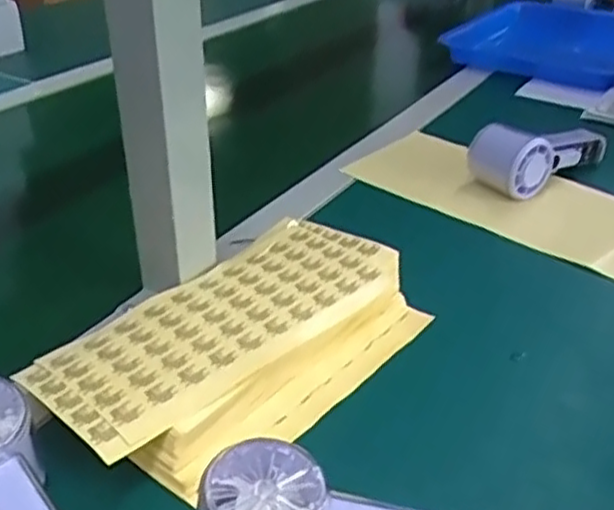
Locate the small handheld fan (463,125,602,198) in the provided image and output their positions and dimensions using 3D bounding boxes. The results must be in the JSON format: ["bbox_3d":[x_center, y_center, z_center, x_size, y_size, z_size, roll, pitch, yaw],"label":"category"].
[{"bbox_3d":[0.226,-0.100,0.702,0.146,0.070,0.067,-22,39,-34],"label":"small handheld fan"}]

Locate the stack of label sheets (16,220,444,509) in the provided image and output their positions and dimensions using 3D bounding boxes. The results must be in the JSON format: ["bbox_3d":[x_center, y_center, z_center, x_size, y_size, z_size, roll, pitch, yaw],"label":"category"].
[{"bbox_3d":[-0.041,0.053,0.465,0.138,0.039,0.253,28,40,35],"label":"stack of label sheets"}]

